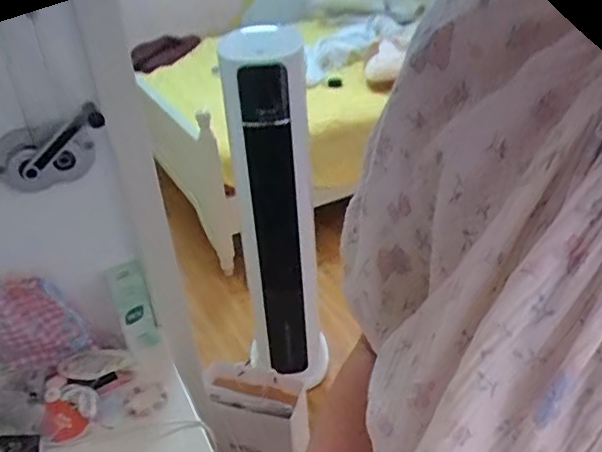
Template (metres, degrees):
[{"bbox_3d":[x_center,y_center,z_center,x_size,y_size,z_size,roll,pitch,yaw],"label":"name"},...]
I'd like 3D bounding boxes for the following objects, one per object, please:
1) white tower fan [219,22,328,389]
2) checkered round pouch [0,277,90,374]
[{"bbox_3d":[-0.058,0.022,1.660,0.204,1.118,0.193,-2,31,5],"label":"white tower fan"},{"bbox_3d":[-0.417,0.152,0.888,0.140,0.158,0.023,-17,33,-19],"label":"checkered round pouch"}]

